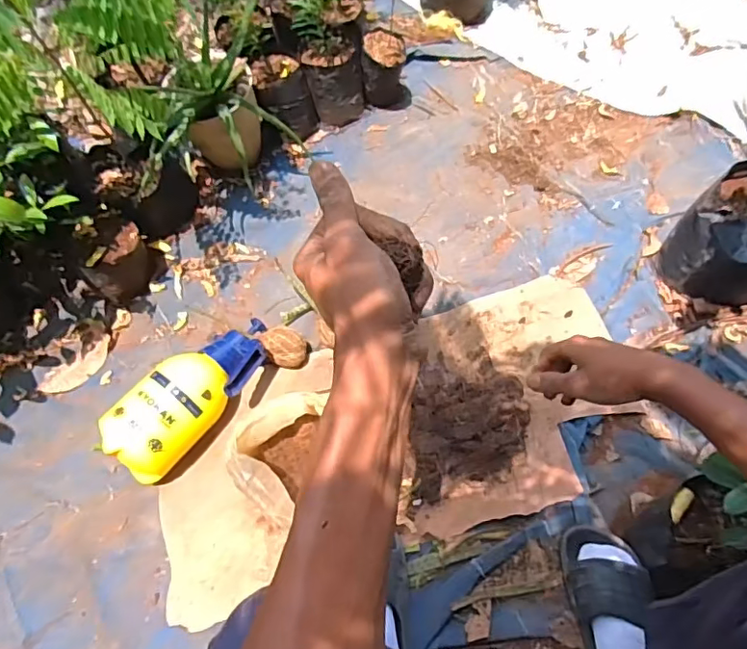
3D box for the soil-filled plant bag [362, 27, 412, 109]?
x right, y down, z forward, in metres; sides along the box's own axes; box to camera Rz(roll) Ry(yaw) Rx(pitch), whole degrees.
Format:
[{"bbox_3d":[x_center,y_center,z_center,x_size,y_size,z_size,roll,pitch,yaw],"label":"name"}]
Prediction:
[{"bbox_3d":[0.030,-0.554,1.174,0.103,0.138,0.094,-2,67,2],"label":"soil-filled plant bag"}]

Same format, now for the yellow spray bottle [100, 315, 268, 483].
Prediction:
[{"bbox_3d":[-0.293,0.110,0.897,0.123,0.122,0.301,38,74,17],"label":"yellow spray bottle"}]

